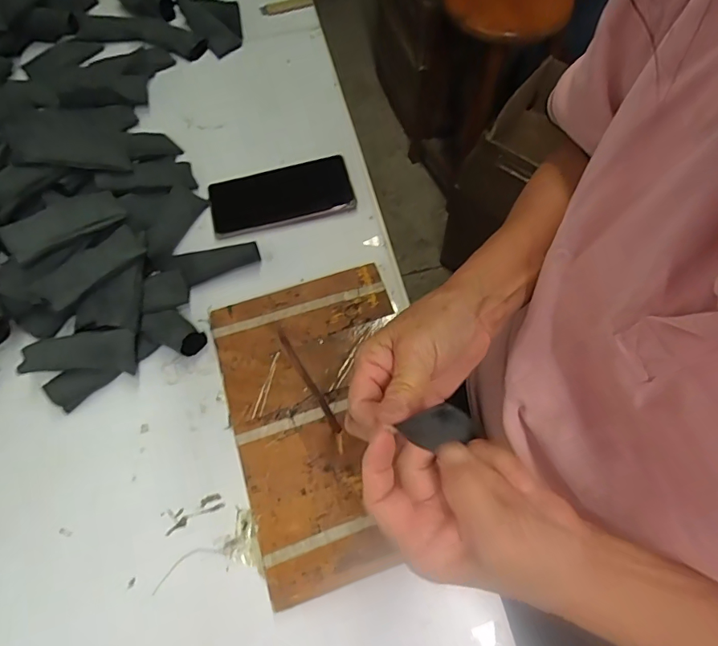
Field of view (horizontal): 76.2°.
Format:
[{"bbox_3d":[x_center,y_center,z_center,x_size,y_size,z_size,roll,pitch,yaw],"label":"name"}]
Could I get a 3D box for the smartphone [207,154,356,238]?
[{"bbox_3d":[-0.089,-0.143,0.521,0.161,0.013,0.075,-15,67,-5],"label":"smartphone"}]

